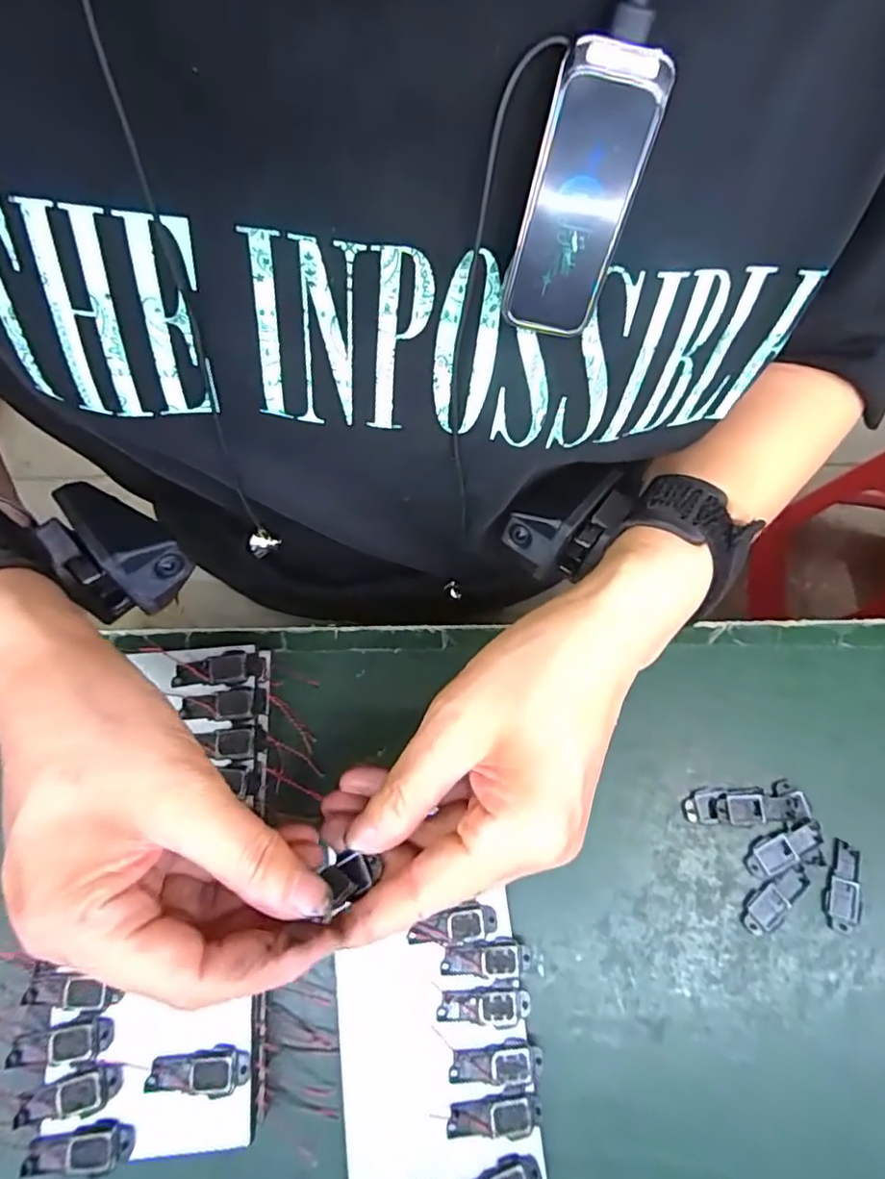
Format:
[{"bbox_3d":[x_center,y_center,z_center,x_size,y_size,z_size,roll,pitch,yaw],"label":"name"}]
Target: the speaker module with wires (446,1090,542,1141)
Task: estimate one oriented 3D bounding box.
[{"bbox_3d":[0.022,0.220,0.257,0.039,0.004,0.017,3,71,0],"label":"speaker module with wires"}]

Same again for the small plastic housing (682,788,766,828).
[{"bbox_3d":[0.138,0.107,0.302,0.040,0.004,0.017,0,71,-1],"label":"small plastic housing"}]

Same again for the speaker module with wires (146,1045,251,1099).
[{"bbox_3d":[-0.098,0.192,0.246,0.039,0.004,0.015,4,71,0],"label":"speaker module with wires"}]

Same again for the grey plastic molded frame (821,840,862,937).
[{"bbox_3d":[0.191,0.141,0.292,0.016,0.004,0.040,14,71,3],"label":"grey plastic molded frame"}]

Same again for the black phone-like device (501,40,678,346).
[{"bbox_3d":[0.035,-0.100,0.161,0.025,0.064,0.009,21,43,6],"label":"black phone-like device"}]

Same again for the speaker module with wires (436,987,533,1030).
[{"bbox_3d":[0.018,0.183,0.269,0.039,0.004,0.014,4,71,0],"label":"speaker module with wires"}]

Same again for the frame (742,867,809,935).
[{"bbox_3d":[0.157,0.147,0.291,0.037,0.004,0.015,-39,76,-13],"label":"frame"}]

